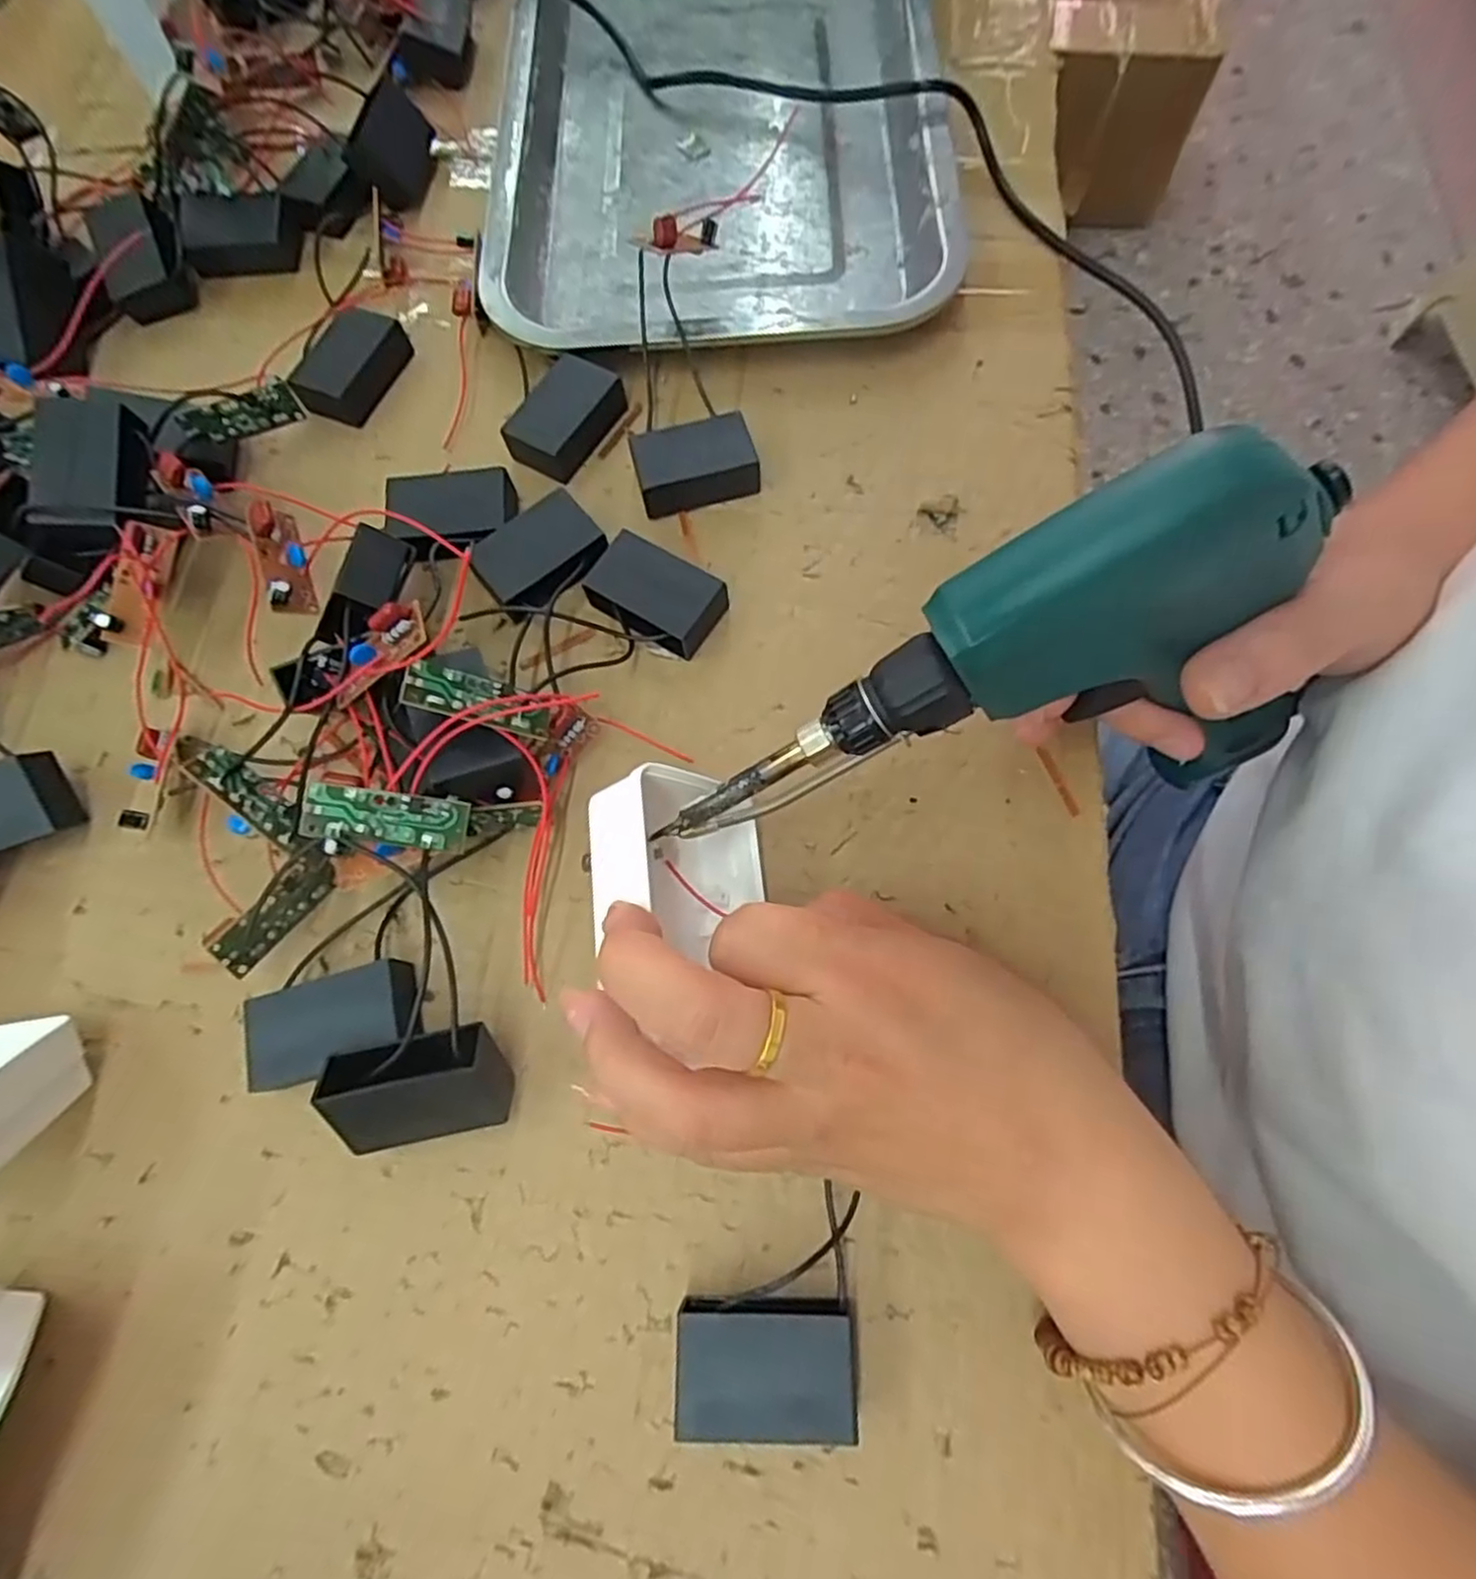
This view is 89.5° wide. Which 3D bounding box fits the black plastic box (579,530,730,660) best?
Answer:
[{"bbox_3d":[-0.031,-0.072,0.284,0.049,0.017,0.032,33,76,12],"label":"black plastic box"}]

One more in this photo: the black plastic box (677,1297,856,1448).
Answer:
[{"bbox_3d":[0.007,0.155,0.203,0.046,0.019,0.031,-1,72,2],"label":"black plastic box"}]

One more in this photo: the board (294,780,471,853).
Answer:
[{"bbox_3d":[-0.106,0.009,0.226,0.045,0.009,0.016,9,92,-18],"label":"board"}]

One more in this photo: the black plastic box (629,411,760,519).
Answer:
[{"bbox_3d":[-0.017,-0.131,0.302,0.047,0.017,0.032,-15,72,-2],"label":"black plastic box"}]

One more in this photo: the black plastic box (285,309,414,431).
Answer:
[{"bbox_3d":[-0.167,-0.185,0.323,0.028,0.022,0.048,26,75,11],"label":"black plastic box"}]

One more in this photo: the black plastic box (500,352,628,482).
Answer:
[{"bbox_3d":[-0.074,-0.157,0.312,0.032,0.017,0.049,32,76,12],"label":"black plastic box"}]

